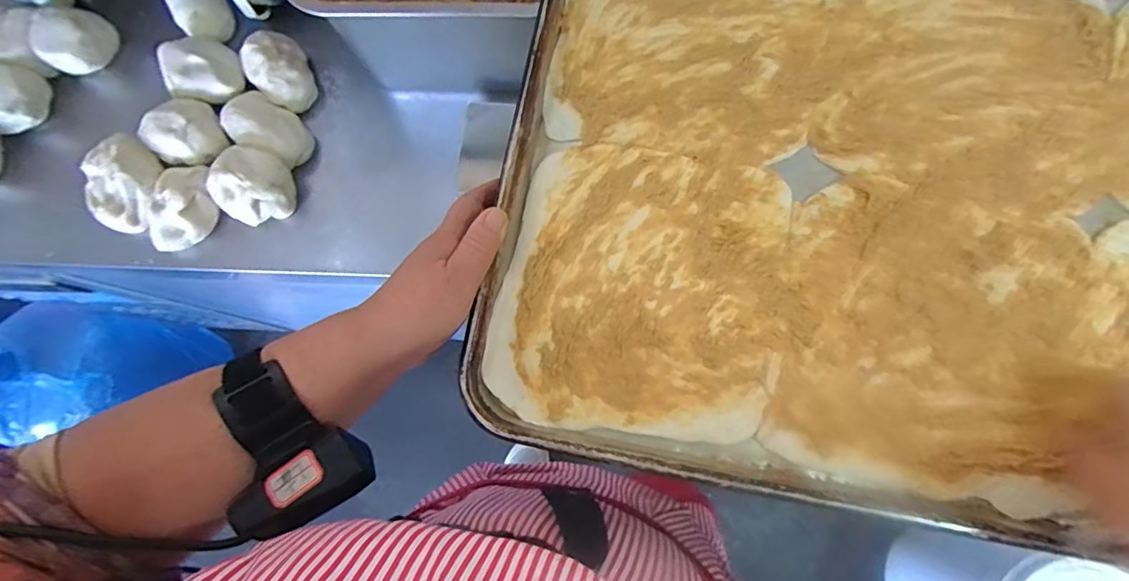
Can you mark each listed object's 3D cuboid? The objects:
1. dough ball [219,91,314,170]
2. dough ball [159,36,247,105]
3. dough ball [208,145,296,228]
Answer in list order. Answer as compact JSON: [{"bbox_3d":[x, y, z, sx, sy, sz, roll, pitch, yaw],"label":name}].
[{"bbox_3d":[-0.316,-0.172,0.554,0.108,0.039,0.058,31,81,8],"label":"dough ball"},{"bbox_3d":[-0.388,-0.236,0.567,0.089,0.029,0.072,43,82,9],"label":"dough ball"},{"bbox_3d":[-0.315,-0.106,0.538,0.066,0.041,0.068,0,78,2],"label":"dough ball"}]

